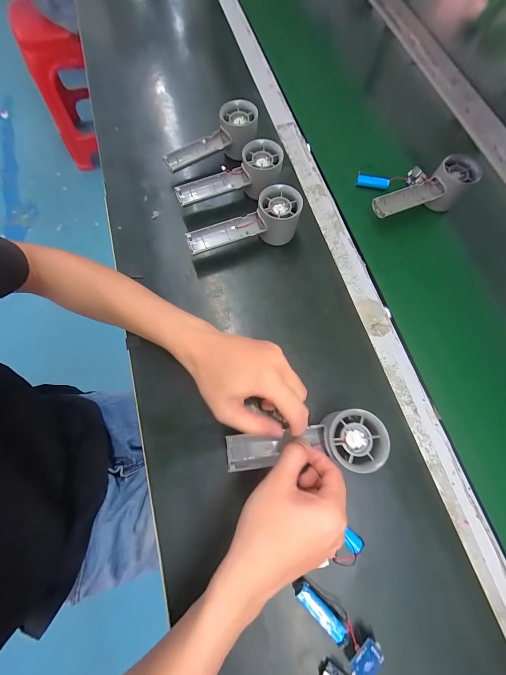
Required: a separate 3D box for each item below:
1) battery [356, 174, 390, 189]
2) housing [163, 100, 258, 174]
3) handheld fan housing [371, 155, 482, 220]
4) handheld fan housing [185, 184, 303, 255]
[{"bbox_3d":[0.197,-0.257,0.427,0.054,0.016,0.011,5,71,0],"label":"battery"},{"bbox_3d":[-0.067,-0.304,0.401,0.153,0.058,0.059,-20,73,-9],"label":"housing"},{"bbox_3d":[0.262,-0.217,0.396,0.159,0.053,0.054,-26,74,-10],"label":"handheld fan housing"},{"bbox_3d":[-0.014,-0.154,0.355,0.156,0.055,0.051,-15,72,-7],"label":"handheld fan housing"}]

